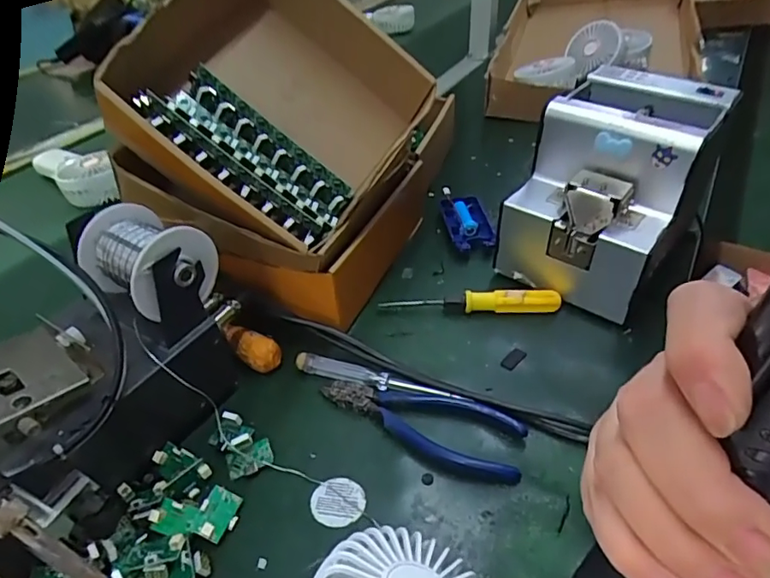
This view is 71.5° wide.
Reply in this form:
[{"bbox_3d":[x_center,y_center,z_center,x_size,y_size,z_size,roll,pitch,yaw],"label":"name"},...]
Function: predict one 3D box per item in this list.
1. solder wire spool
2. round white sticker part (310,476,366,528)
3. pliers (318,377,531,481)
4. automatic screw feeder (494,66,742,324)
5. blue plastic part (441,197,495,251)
[{"bbox_3d":[-0.159,-0.017,0.363,0.077,0.062,0.063,21,46,28],"label":"solder wire spool"},{"bbox_3d":[-0.030,0.135,0.342,0.034,0.004,0.032,-3,40,2],"label":"round white sticker part"},{"bbox_3d":[0.025,0.092,0.382,0.147,0.013,0.052,15,43,22],"label":"pliers"},{"bbox_3d":[0.207,-0.088,0.481,0.140,0.150,0.176,23,47,29],"label":"automatic screw feeder"},{"bbox_3d":[0.086,-0.070,0.568,0.043,0.017,0.084,-6,40,-2],"label":"blue plastic part"}]

